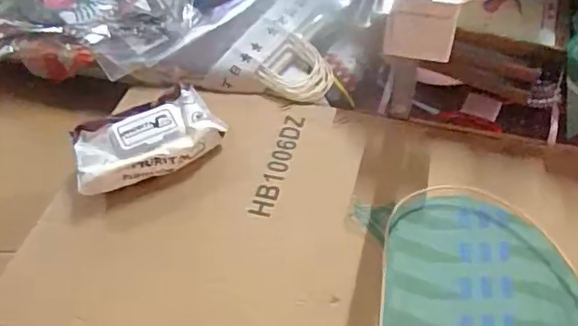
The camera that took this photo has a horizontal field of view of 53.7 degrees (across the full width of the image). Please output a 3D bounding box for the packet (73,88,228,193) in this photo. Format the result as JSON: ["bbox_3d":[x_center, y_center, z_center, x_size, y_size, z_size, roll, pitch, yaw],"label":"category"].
[{"bbox_3d":[-0.203,-0.034,0.804,0.205,0.045,0.137,-22,49,-17],"label":"packet"}]

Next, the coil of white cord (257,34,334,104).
[{"bbox_3d":[0.016,-0.142,0.899,0.109,0.017,0.109,0,67,0],"label":"coil of white cord"}]

